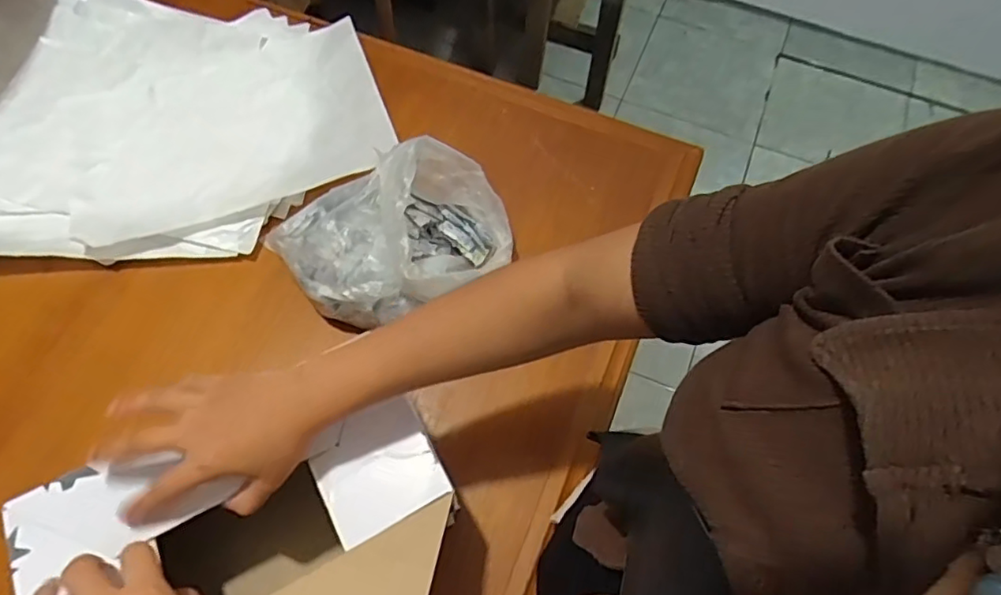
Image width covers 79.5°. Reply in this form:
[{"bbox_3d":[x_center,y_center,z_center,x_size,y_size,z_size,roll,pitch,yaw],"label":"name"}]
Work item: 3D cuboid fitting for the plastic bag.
[{"bbox_3d":[-0.103,-0.056,0.592,0.236,0.106,0.152,-14,65,-10],"label":"plastic bag"}]

